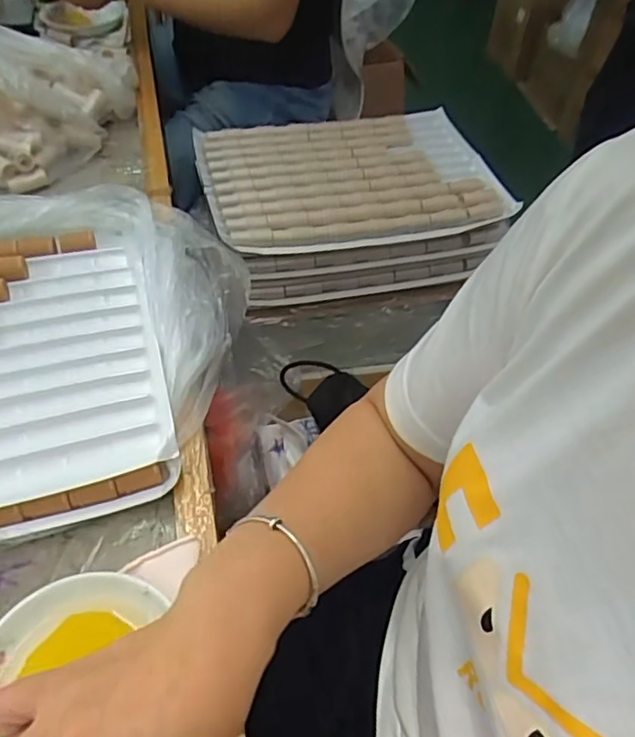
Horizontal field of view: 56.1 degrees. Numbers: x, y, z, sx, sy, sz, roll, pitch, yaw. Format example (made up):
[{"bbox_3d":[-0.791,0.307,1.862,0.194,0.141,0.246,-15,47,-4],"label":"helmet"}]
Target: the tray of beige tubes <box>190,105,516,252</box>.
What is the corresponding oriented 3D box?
[{"bbox_3d":[0.055,-0.308,0.938,0.450,0.026,0.313,-11,51,-13],"label":"tray of beige tubes"}]

